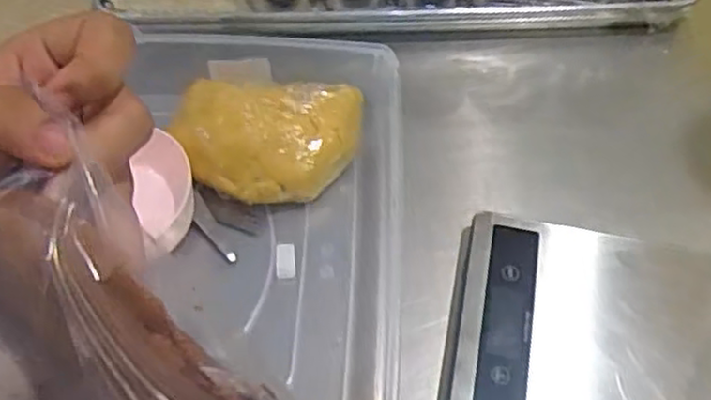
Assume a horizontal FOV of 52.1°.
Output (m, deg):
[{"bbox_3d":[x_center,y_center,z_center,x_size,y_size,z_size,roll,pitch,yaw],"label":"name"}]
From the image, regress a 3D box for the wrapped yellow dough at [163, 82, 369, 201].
[{"bbox_3d":[-0.071,-0.049,0.608,0.152,0.075,0.099,0,57,-2],"label":"wrapped yellow dough"}]

